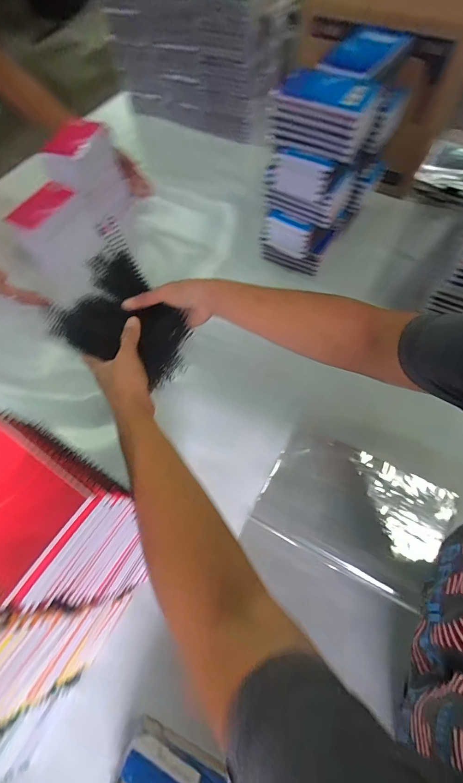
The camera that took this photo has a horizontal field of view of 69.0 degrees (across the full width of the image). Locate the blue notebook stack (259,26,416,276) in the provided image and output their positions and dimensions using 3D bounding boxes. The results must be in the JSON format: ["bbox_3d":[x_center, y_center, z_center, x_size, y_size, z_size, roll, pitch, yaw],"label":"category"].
[{"bbox_3d":[0.191,-0.422,0.636,0.135,0.307,0.292,33,69,17],"label":"blue notebook stack"}]

